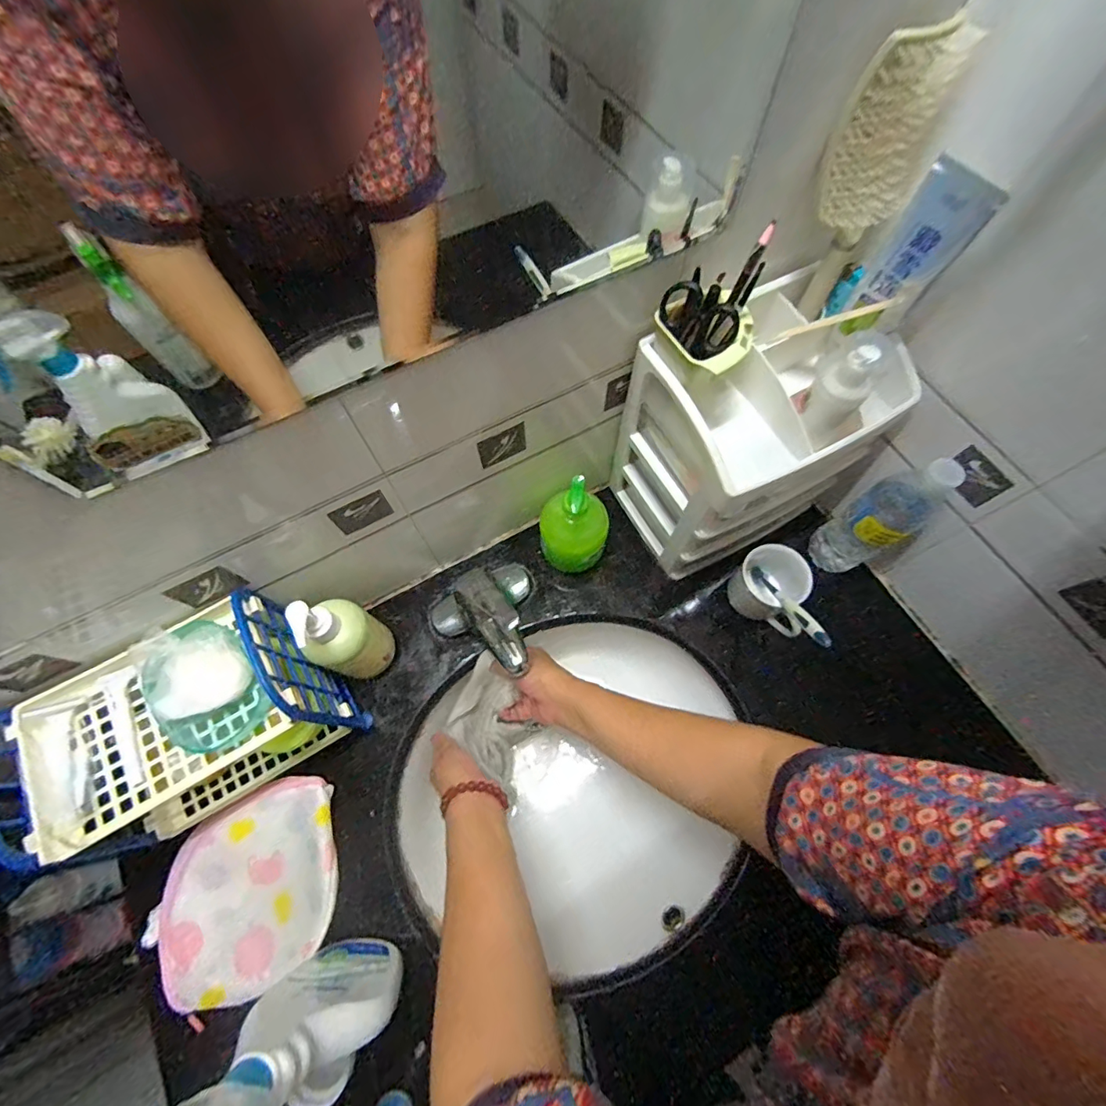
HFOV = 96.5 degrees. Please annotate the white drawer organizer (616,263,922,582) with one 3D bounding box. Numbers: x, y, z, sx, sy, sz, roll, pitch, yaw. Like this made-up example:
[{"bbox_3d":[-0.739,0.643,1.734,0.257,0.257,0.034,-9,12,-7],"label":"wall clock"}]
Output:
[{"bbox_3d":[0.203,-0.117,0.575,0.193,0.287,0.178,-26,70,-9],"label":"white drawer organizer"}]

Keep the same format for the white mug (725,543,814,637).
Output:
[{"bbox_3d":[0.271,0.047,0.611,0.068,0.089,0.096,-42,73,-15],"label":"white mug"}]

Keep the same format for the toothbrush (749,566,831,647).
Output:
[{"bbox_3d":[0.265,0.054,0.564,0.014,0.185,0.017,1,110,0],"label":"toothbrush"}]

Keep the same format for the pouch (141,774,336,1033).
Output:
[{"bbox_3d":[-0.311,0.350,0.515,0.185,0.032,0.171,-24,70,-9],"label":"pouch"}]

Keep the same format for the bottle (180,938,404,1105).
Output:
[{"bbox_3d":[-0.190,0.362,0.377,0.106,0.249,0.046,-3,68,-1],"label":"bottle"}]

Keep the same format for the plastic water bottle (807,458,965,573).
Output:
[{"bbox_3d":[0.370,-0.038,0.566,0.073,0.199,0.066,-35,72,-13],"label":"plastic water bottle"}]

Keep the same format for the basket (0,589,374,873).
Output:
[{"bbox_3d":[-0.348,0.167,0.489,0.230,0.177,0.137,-31,71,-11],"label":"basket"}]

